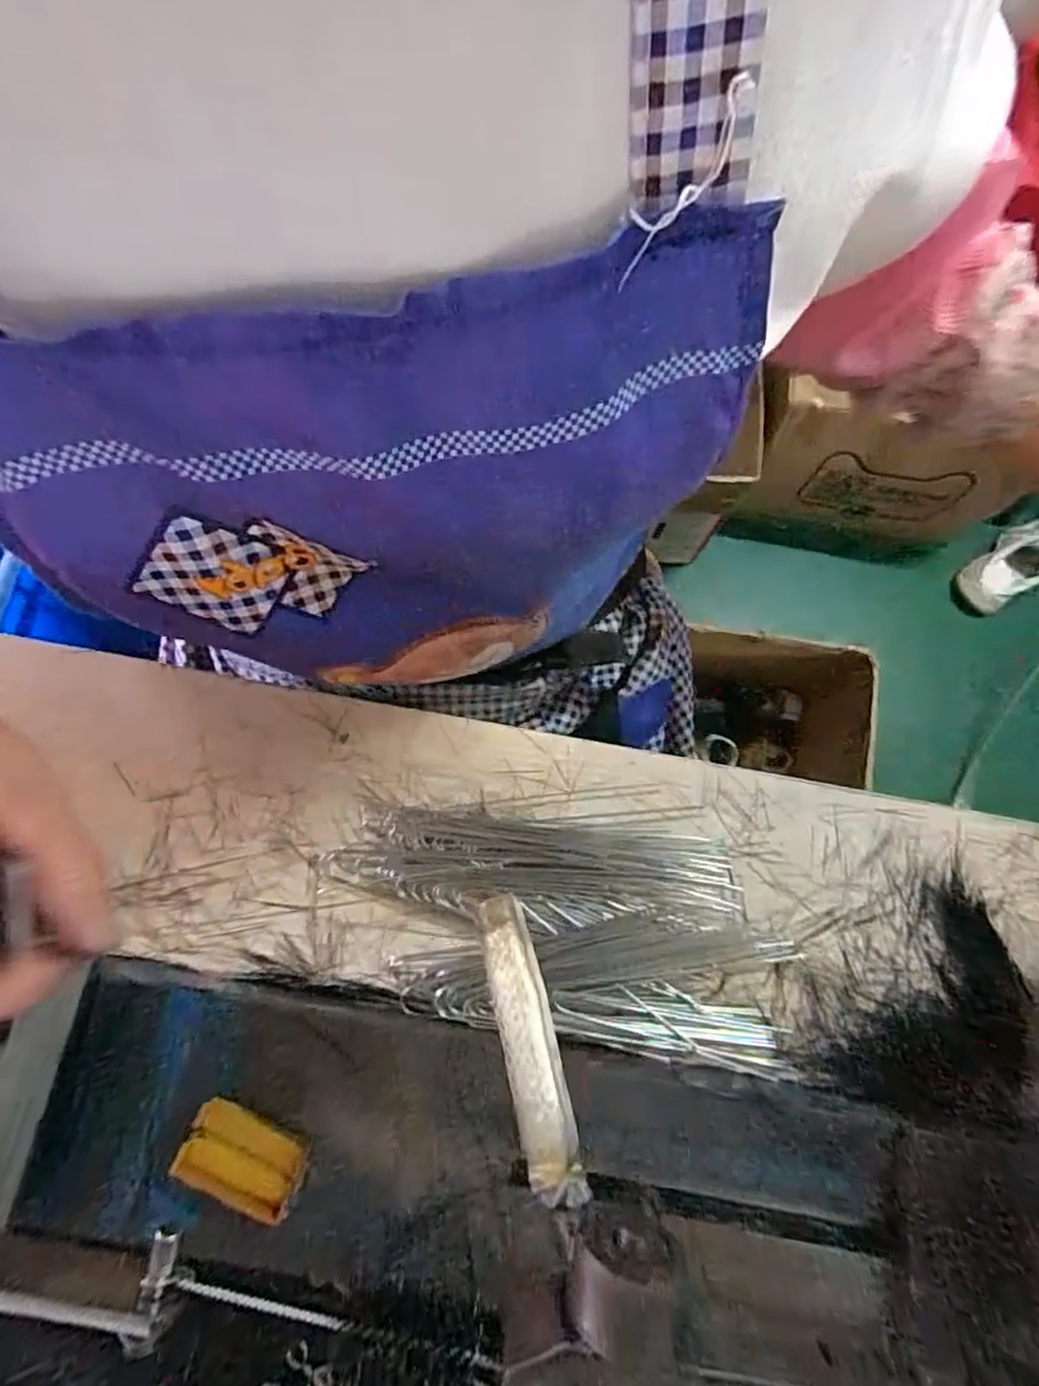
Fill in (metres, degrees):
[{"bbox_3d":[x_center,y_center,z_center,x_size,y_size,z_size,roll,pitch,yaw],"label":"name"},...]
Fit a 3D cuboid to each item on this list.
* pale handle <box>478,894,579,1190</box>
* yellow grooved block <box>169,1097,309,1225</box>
[{"bbox_3d":[0.002,0.114,0.215,0.018,0.006,0.086,-13,59,-5],"label":"pale handle"},{"bbox_3d":[-0.120,0.202,0.274,0.053,0.012,0.029,24,77,4],"label":"yellow grooved block"}]

